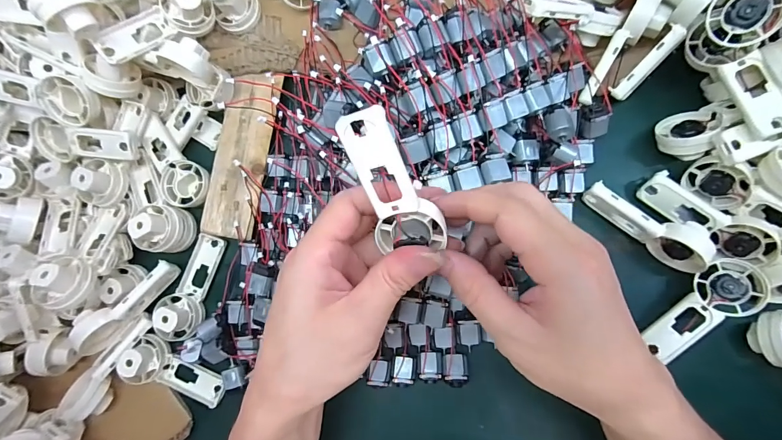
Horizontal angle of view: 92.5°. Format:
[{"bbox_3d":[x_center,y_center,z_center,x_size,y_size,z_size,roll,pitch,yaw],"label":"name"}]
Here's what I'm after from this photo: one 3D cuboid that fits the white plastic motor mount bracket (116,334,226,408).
[{"bbox_3d":[-0.182,0.130,0.318,0.084,0.020,0.037,30,87,-12],"label":"white plastic motor mount bracket"}]

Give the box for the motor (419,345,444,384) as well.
[{"bbox_3d":[0.032,0.113,0.293,0.018,0.010,0.026,1,83,7],"label":"motor"}]

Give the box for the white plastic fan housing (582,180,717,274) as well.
[{"bbox_3d":[0.191,0.002,0.280,0.090,0.022,0.028,35,88,9],"label":"white plastic fan housing"}]

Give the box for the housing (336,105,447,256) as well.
[{"bbox_3d":[0.001,-0.015,0.192,0.030,0.015,0.087,-29,120,3],"label":"housing"}]

